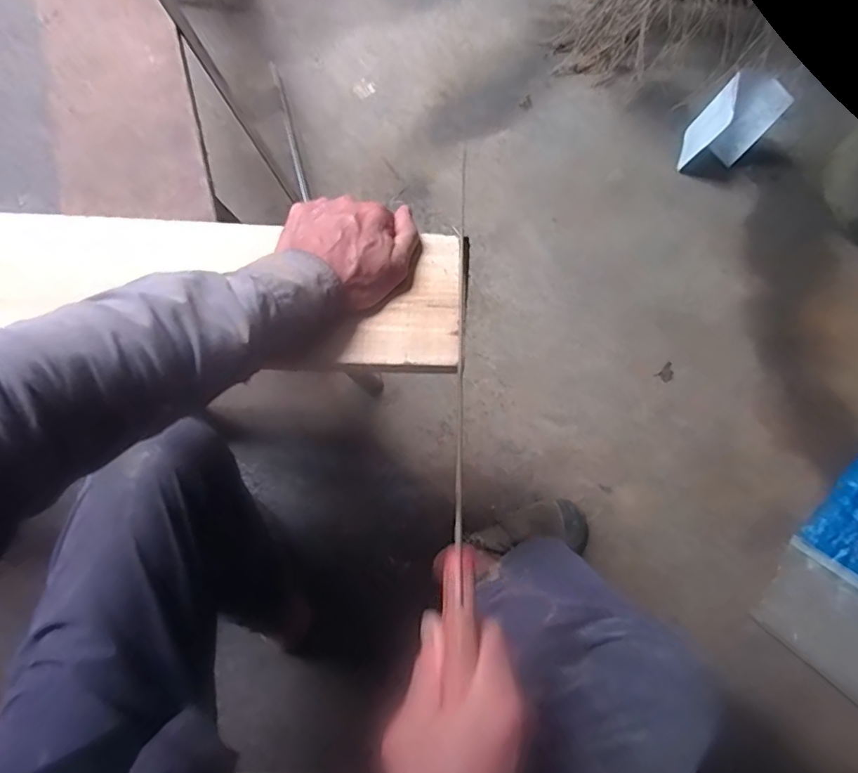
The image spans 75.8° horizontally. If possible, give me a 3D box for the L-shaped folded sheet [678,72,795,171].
[{"bbox_3d":[0.529,-0.449,0.960,0.101,0.156,0.101,16,69,-11],"label":"L-shaped folded sheet"}]

